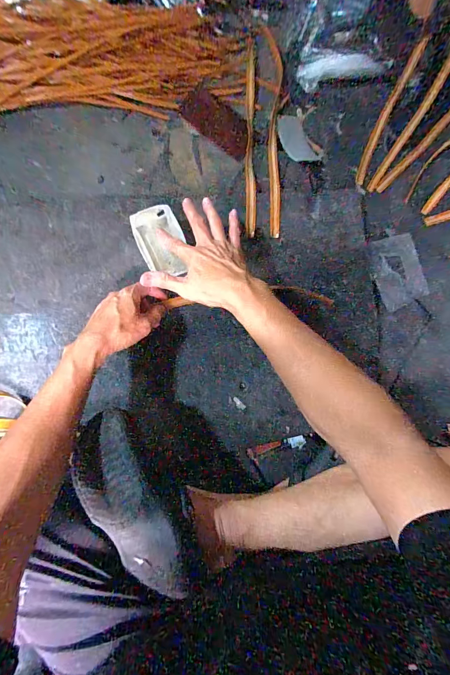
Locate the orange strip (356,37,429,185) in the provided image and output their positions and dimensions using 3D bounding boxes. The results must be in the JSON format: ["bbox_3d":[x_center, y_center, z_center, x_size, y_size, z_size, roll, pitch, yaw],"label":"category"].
[{"bbox_3d":[0.309,-0.425,0.619,0.022,0.016,0.273,24,97,-4],"label":"orange strip"}]

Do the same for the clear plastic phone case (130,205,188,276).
[{"bbox_3d":[-0.093,-0.143,0.482,0.069,0.013,0.105,-23,87,-9],"label":"clear plastic phone case"}]

